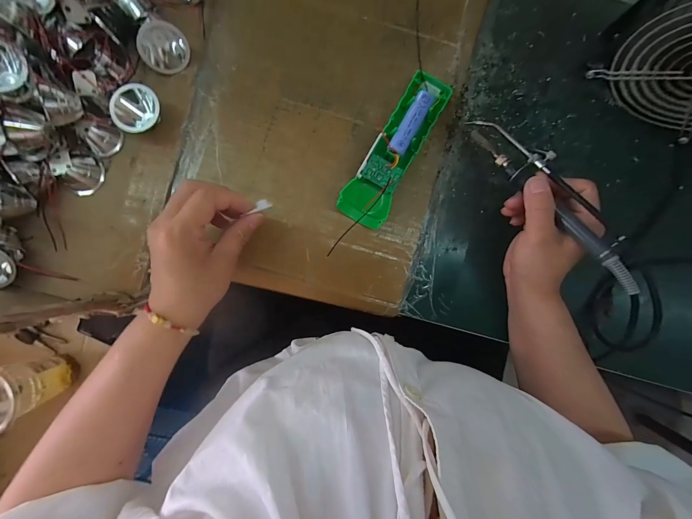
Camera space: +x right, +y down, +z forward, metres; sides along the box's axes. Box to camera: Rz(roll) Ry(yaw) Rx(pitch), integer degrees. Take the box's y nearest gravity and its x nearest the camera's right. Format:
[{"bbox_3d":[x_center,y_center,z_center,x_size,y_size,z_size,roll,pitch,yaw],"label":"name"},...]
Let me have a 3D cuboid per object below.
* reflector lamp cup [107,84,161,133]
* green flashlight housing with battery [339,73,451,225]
[{"bbox_3d":[-0.196,-0.141,0.284,0.037,0.030,0.043,36,90,-2],"label":"reflector lamp cup"},{"bbox_3d":[0.051,-0.108,0.302,0.048,0.033,0.158,33,90,-2],"label":"green flashlight housing with battery"}]

